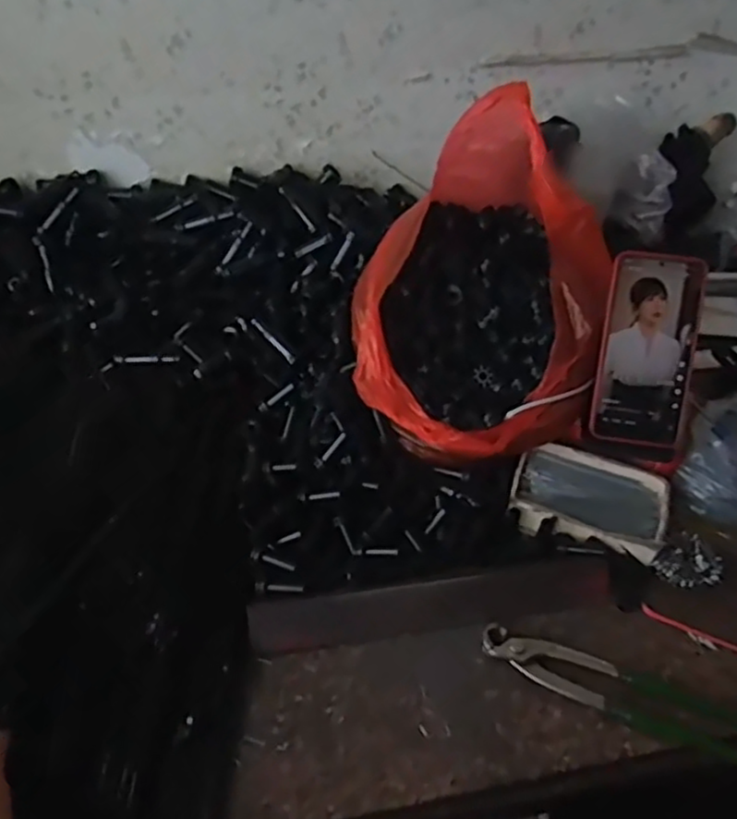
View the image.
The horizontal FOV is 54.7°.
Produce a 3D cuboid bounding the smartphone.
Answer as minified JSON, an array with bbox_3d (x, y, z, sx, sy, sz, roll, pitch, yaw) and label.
[{"bbox_3d":[0.241,-0.047,0.617,0.078,0.171,0.016,6,6,4],"label":"smartphone"}]

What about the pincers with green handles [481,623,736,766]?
[{"bbox_3d":[0.180,0.202,0.508,0.200,0.017,0.050,16,45,14],"label":"pincers with green handles"}]

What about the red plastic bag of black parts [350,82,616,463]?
[{"bbox_3d":[0.108,-0.107,0.632,0.208,0.221,0.265,19,46,17],"label":"red plastic bag of black parts"}]

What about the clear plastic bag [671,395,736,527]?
[{"bbox_3d":[0.340,0.043,0.648,0.093,0.053,0.116,26,48,23],"label":"clear plastic bag"}]

